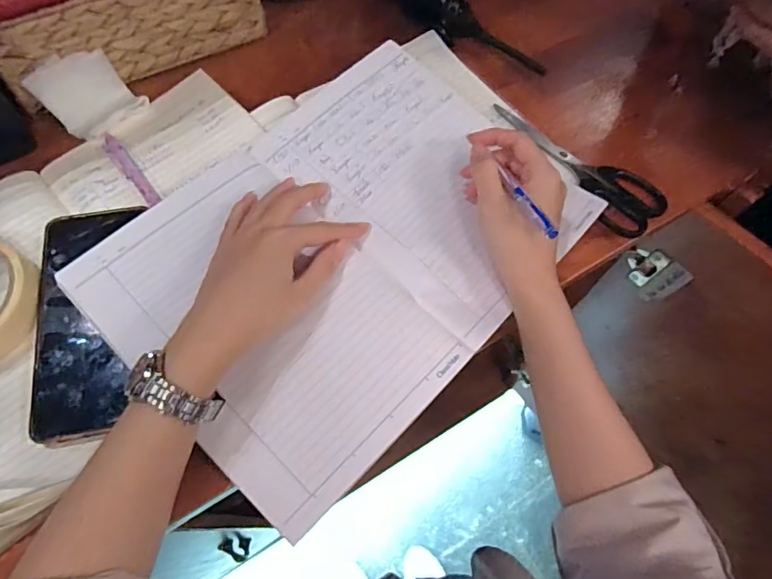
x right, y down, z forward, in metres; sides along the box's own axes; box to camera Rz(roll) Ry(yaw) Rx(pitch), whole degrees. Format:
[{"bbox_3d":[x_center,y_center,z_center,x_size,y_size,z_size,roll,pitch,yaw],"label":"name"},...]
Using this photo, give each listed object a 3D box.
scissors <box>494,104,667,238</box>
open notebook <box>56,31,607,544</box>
[{"bbox_3d":[0.171,-0.114,0.436,0.058,0.021,0.169,-34,70,-17],"label":"scissors"},{"bbox_3d":[-0.014,-0.047,0.379,0.243,0.035,0.368,42,69,16],"label":"open notebook"}]

